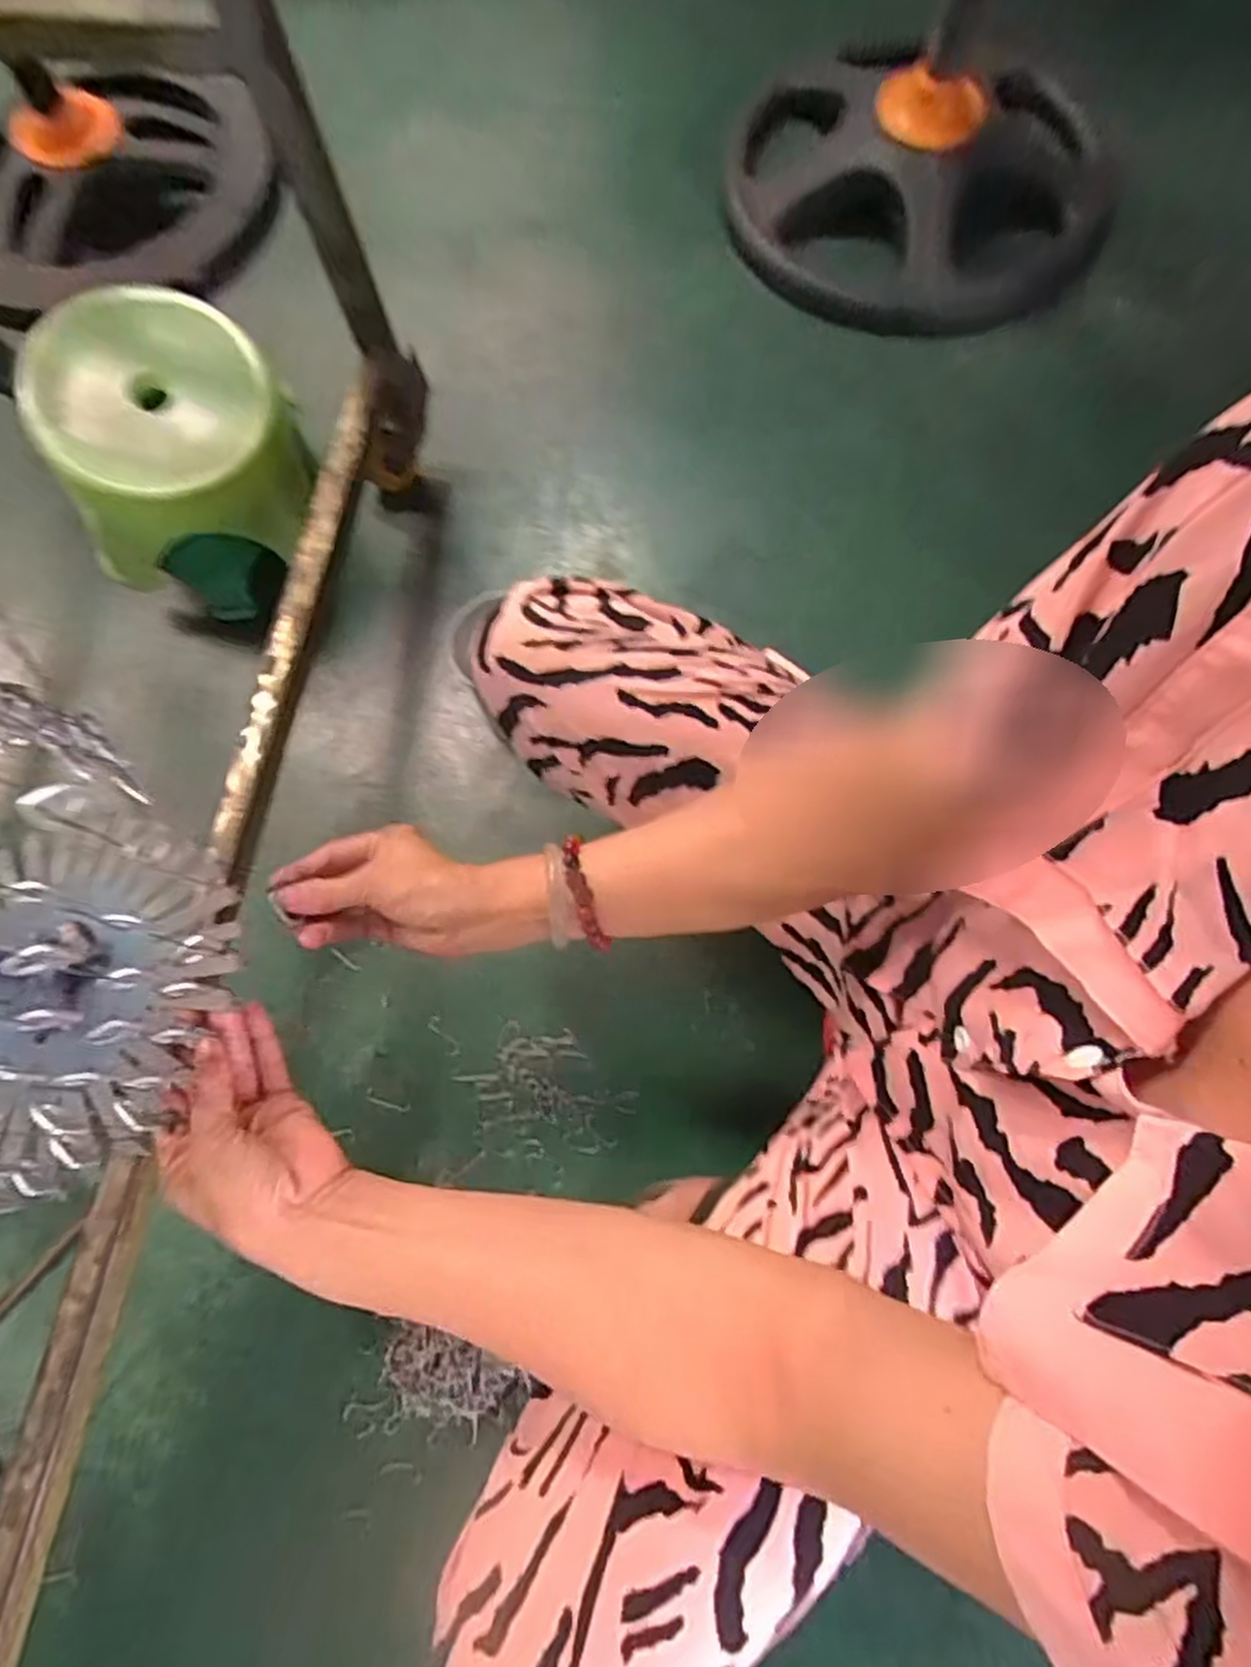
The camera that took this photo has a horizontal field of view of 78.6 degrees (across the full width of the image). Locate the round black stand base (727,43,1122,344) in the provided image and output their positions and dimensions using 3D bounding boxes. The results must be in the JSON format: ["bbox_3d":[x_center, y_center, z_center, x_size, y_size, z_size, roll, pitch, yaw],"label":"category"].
[{"bbox_3d":[0.366,-0.818,0.948,0.504,0.077,0.410,-14,74,-2],"label":"round black stand base"}]

